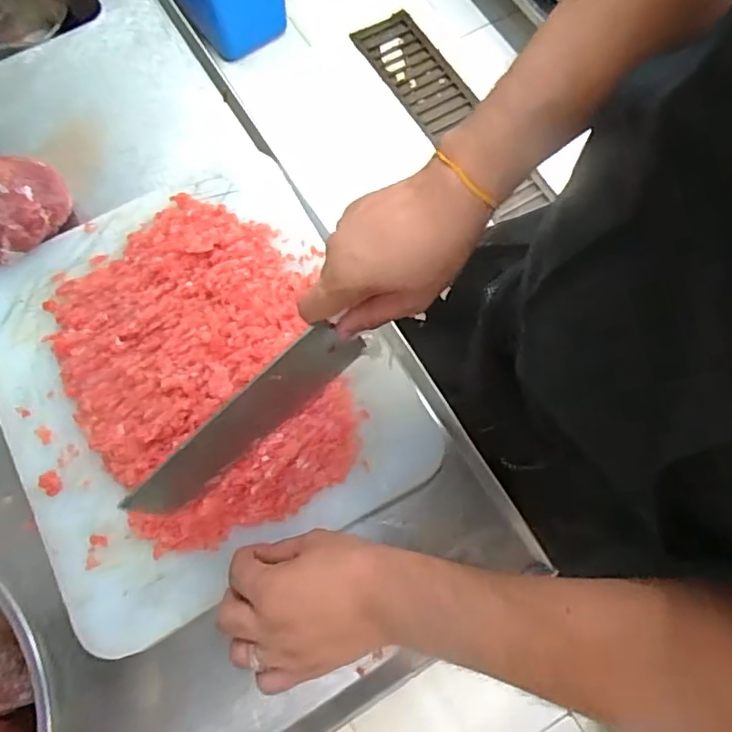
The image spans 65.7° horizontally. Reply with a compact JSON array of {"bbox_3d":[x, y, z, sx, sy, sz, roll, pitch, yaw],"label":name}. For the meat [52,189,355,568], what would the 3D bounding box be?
[{"bbox_3d":[-0.155,-0.008,0.520,0.232,0.032,0.314,-20,74,-5],"label":"meat"}]

